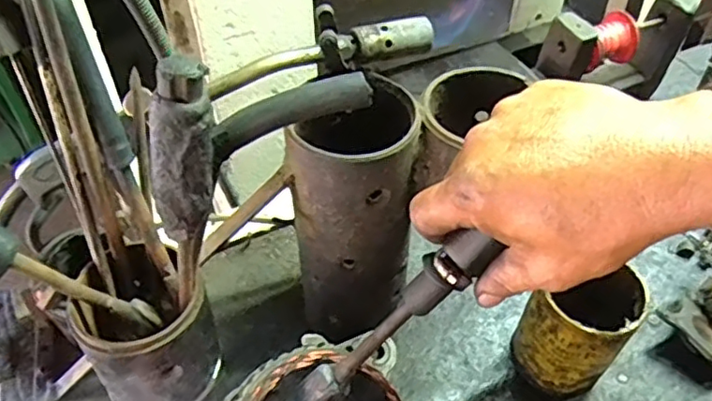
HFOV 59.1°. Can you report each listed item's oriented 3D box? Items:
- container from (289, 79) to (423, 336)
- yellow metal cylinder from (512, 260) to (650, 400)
[{"bbox_3d":[-0.001,0.016,0.480,0.085,0.210,0.093,1,47,2],"label":"container"},{"bbox_3d":[0.173,0.100,0.494,0.074,0.114,0.071,33,56,28],"label":"yellow metal cylinder"}]

